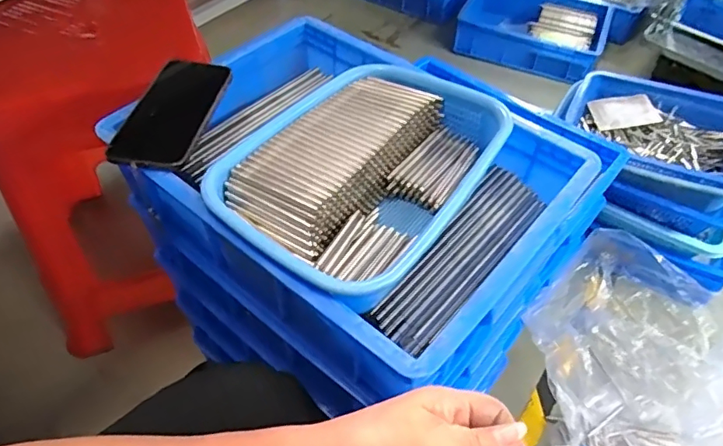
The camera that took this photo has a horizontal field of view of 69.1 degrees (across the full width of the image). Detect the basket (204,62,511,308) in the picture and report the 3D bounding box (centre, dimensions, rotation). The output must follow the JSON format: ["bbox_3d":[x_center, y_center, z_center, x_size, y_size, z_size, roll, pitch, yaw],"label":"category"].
[{"bbox_3d":[0.002,-0.049,0.515,0.202,0.074,0.289,31,55,22],"label":"basket"}]

